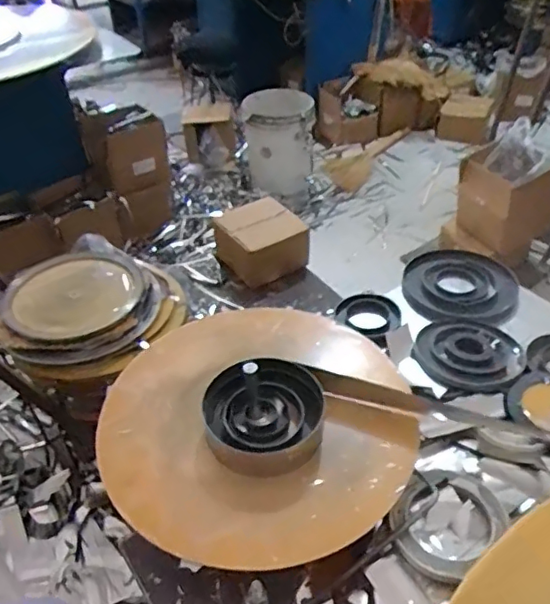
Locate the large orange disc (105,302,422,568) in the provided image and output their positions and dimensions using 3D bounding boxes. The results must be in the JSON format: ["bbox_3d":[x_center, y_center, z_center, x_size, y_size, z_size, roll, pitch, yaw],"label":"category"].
[{"bbox_3d":[-0.016,0.128,0.719,0.388,0.066,0.379,-1,41,1],"label":"large orange disc"}]

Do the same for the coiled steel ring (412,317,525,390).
[{"bbox_3d":[0.294,0.074,0.854,0.154,0.024,0.141,-1,41,1],"label":"coiled steel ring"}]

